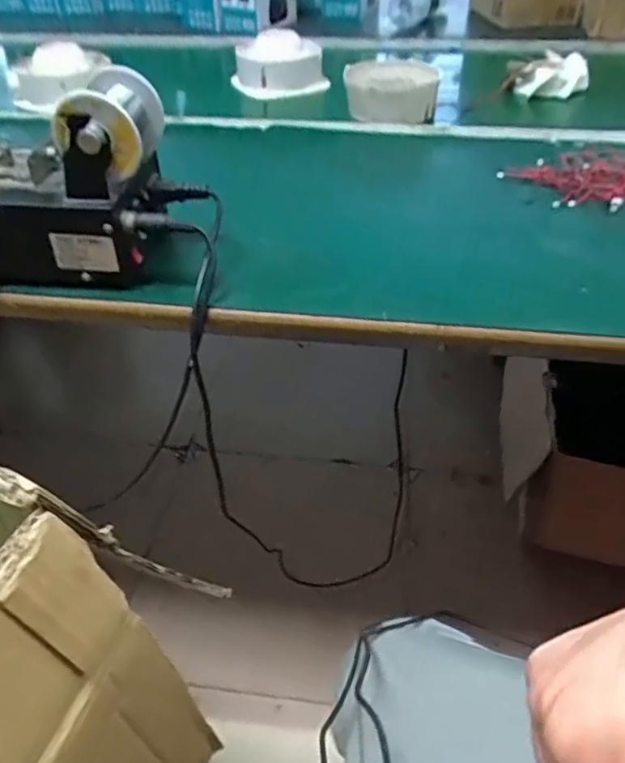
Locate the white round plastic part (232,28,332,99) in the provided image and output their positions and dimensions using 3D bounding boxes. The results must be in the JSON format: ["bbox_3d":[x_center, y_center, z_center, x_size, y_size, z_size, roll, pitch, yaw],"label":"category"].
[{"bbox_3d":[-0.050,-0.473,0.879,0.131,0.072,0.112,-5,40,-2],"label":"white round plastic part"}]

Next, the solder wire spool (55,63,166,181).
[{"bbox_3d":[-0.150,-0.194,0.447,0.057,0.061,0.076,2,40,6],"label":"solder wire spool"}]

